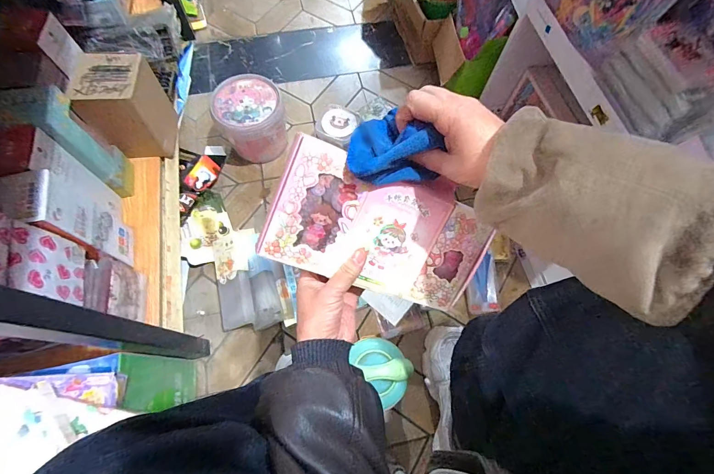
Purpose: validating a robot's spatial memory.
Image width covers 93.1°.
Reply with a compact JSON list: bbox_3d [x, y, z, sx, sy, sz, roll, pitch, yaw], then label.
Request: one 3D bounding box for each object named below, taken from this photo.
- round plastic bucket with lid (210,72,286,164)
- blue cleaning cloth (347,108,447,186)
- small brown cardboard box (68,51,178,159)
[{"bbox_3d":[-0.241,-0.268,0.788,0.147,0.128,0.154,1,67,-2],"label":"round plastic bucket with lid"},{"bbox_3d":[0.031,-0.088,0.327,0.082,0.056,0.059,-15,69,-9],"label":"blue cleaning cloth"},{"bbox_3d":[-0.420,-0.233,0.626,0.099,0.156,0.117,-4,67,-4],"label":"small brown cardboard box"}]

